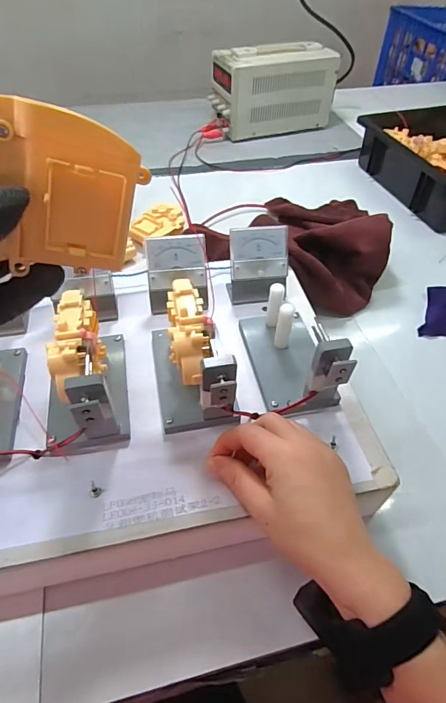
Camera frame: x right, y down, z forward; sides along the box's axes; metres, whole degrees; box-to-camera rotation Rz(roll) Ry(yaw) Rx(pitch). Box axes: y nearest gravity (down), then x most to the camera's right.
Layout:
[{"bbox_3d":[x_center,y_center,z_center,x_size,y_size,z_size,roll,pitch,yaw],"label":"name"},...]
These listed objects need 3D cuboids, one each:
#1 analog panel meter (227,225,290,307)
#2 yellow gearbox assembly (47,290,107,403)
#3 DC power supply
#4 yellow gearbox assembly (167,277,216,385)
[{"bbox_3d":[0.039,-0.095,0.449,0.067,0.066,0.051,-5,51,-5],"label":"analog panel meter"},{"bbox_3d":[-0.120,-0.001,0.341,0.033,0.057,0.098,-7,51,-7],"label":"yellow gearbox assembly"},{"bbox_3d":[0.114,-0.581,0.905,0.258,0.154,0.102,-15,52,-13],"label":"DC power supply"},{"bbox_3d":[-0.028,-0.023,0.350,0.037,0.031,0.099,-5,51,-5],"label":"yellow gearbox assembly"}]

